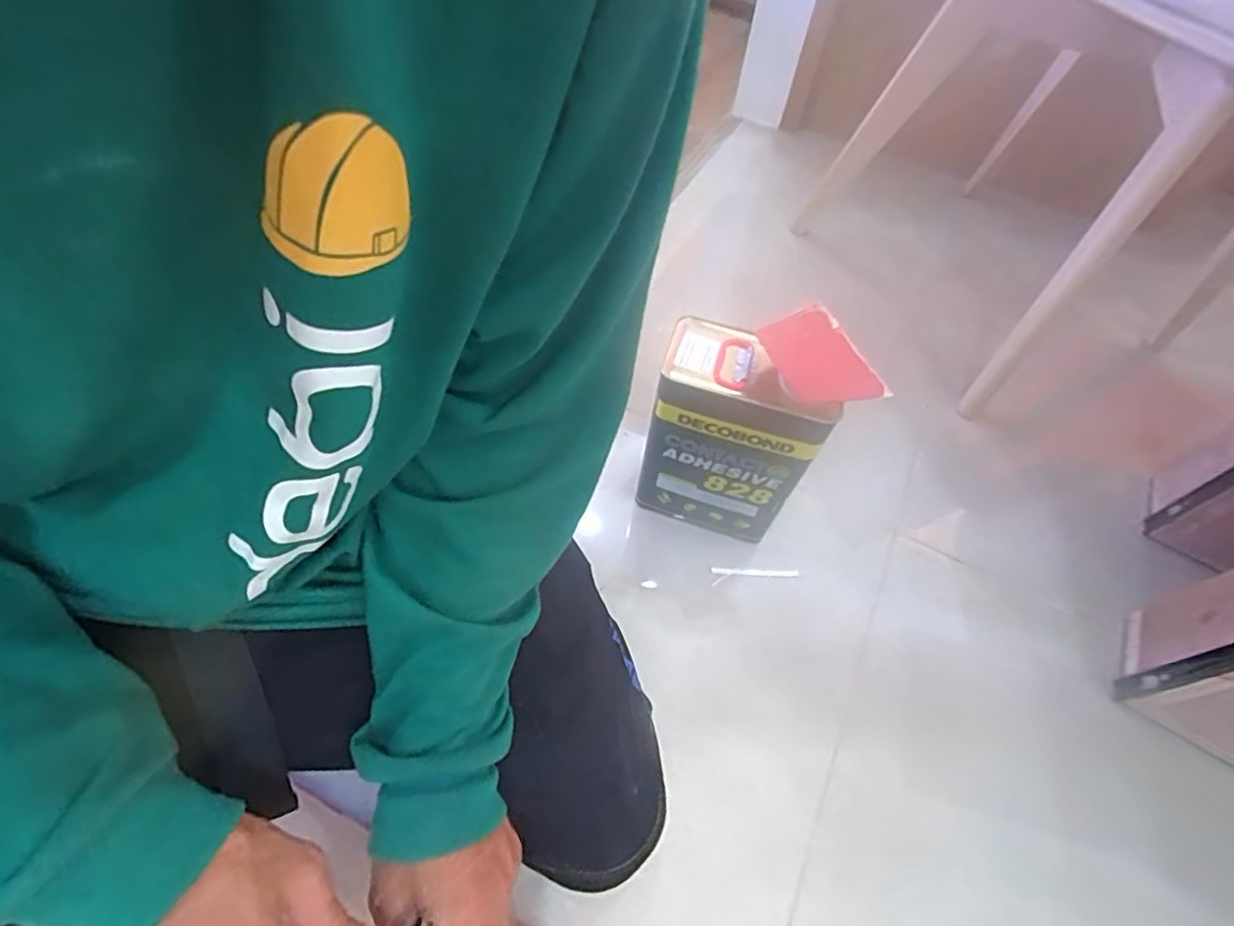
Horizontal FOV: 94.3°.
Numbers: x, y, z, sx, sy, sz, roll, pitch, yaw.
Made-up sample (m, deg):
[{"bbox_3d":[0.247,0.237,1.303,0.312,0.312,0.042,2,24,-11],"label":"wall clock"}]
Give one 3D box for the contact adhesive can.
[{"bbox_3d":[0.119,-0.015,0.634,0.169,0.258,0.090,17,56,6],"label":"contact adhesive can"}]

